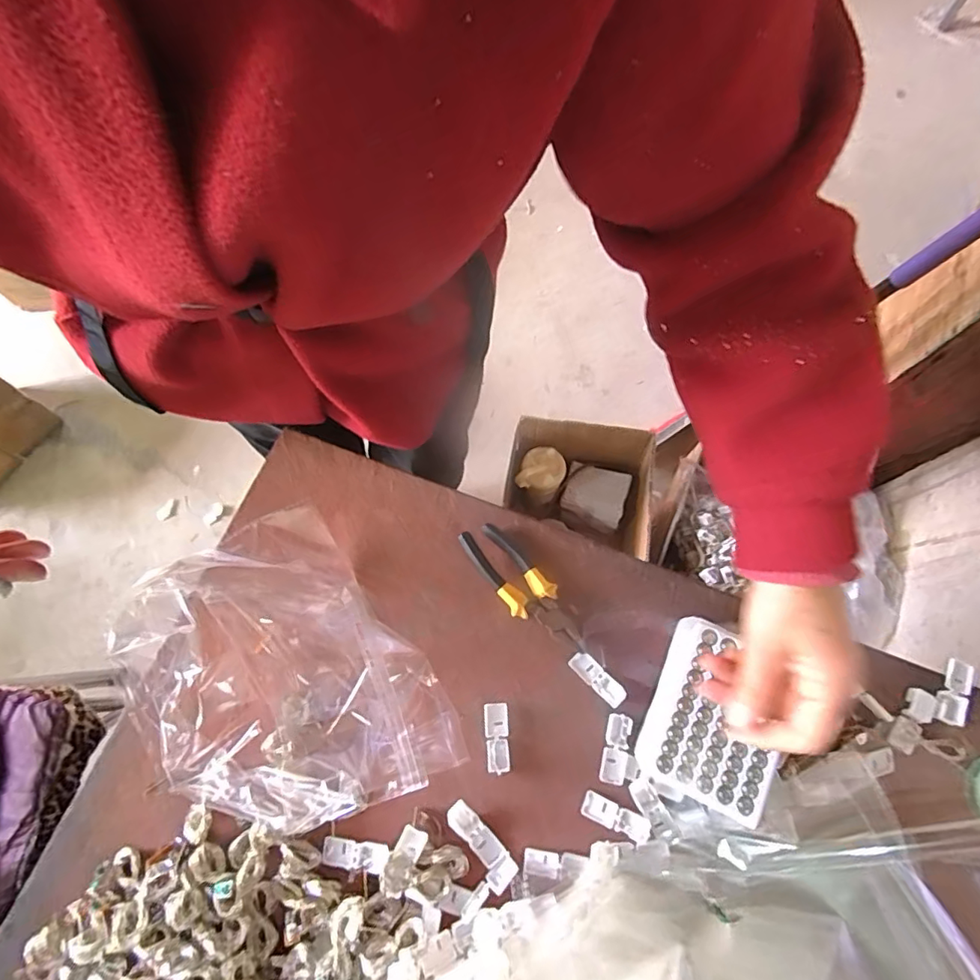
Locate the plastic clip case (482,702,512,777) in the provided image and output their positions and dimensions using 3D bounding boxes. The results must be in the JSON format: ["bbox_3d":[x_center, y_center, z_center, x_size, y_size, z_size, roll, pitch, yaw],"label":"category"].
[{"bbox_3d":[0.007,0.219,0.471,0.022,0.008,0.056,-5,70,-1],"label":"plastic clip case"}]

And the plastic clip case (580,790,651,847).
[{"bbox_3d":[0.106,0.278,0.451,0.057,0.009,0.022,24,72,9],"label":"plastic clip case"}]

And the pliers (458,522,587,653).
[{"bbox_3d":[0.033,0.092,0.502,0.046,0.027,0.147,-41,75,-13],"label":"pliers"}]

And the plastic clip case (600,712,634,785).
[{"bbox_3d":[0.110,0.227,0.466,0.020,0.006,0.057,13,71,5],"label":"plastic clip case"}]

